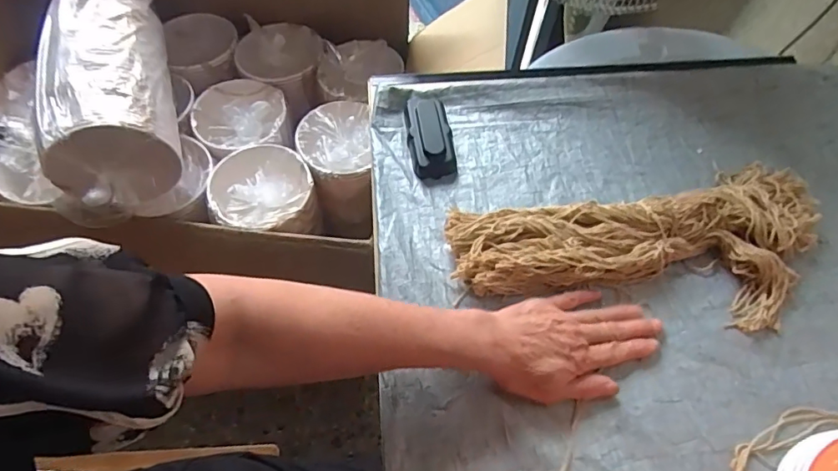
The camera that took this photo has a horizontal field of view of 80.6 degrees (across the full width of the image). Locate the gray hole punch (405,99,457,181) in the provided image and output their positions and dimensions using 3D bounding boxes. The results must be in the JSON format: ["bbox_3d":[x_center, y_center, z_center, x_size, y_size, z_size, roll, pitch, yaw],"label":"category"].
[{"bbox_3d":[0.013,-0.123,0.596,0.052,0.024,0.111,-4,61,-4],"label":"gray hole punch"}]

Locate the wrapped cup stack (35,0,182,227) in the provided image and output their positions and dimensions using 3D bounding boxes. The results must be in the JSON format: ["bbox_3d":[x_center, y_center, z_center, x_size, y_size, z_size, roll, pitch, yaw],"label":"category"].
[{"bbox_3d":[-0.456,-0.230,0.730,0.148,0.140,0.403,-12,62,-10],"label":"wrapped cup stack"}]

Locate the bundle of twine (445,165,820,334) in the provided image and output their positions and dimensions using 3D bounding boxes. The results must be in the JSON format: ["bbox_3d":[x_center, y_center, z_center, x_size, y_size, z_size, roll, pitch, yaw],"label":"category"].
[{"bbox_3d":[0.242,0.019,0.509,0.400,0.041,0.168,-8,61,-6],"label":"bundle of twine"}]

